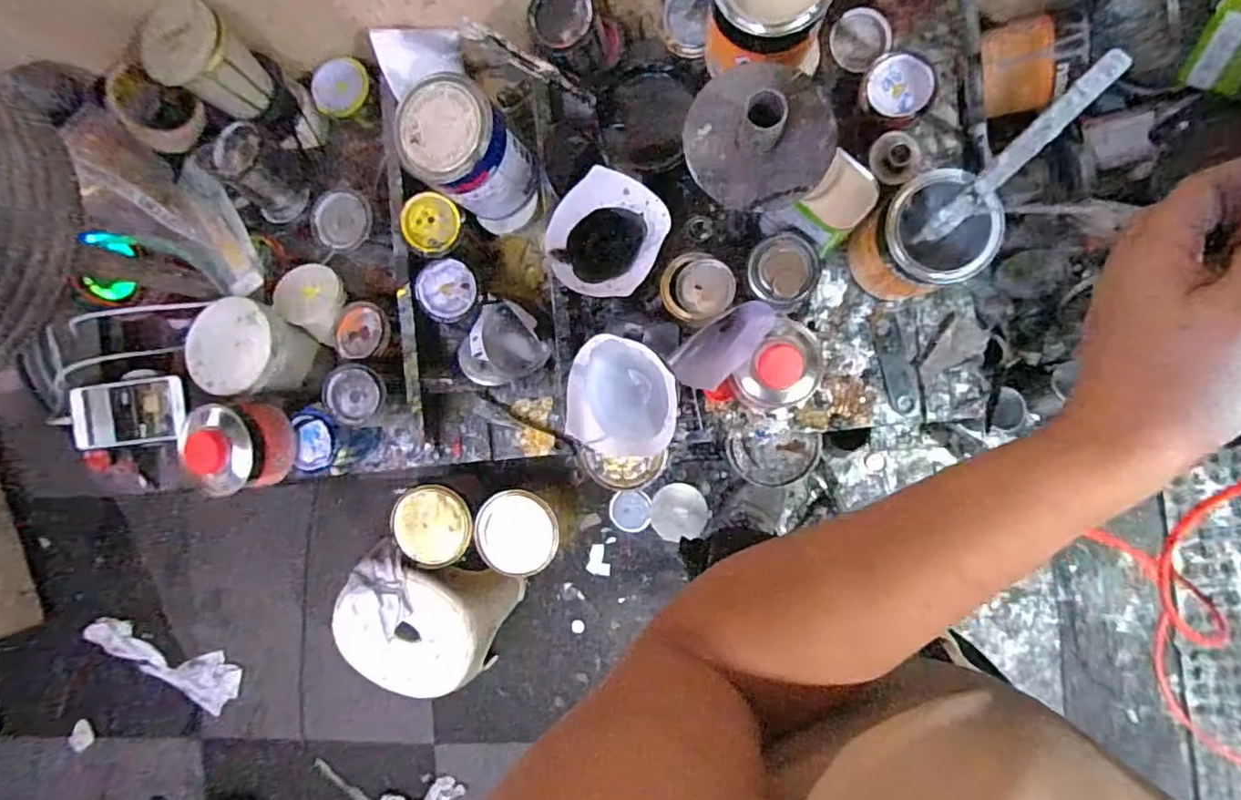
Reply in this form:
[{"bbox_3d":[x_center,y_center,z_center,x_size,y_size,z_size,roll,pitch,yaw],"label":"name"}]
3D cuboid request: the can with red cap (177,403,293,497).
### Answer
[{"bbox_3d":[-0.434,0.055,0.680,0.102,0.069,0.105,0,90,8],"label":"can with red cap"}]

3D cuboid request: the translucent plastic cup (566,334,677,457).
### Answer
[{"bbox_3d":[0.005,-0.004,0.625,0.105,0.080,0.116,1,90,8],"label":"translucent plastic cup"}]

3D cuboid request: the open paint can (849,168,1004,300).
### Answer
[{"bbox_3d":[0.323,-0.169,0.652,0.104,0.145,0.105,0,90,8],"label":"open paint can"}]

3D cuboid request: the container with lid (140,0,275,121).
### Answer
[{"bbox_3d":[-0.454,-0.374,0.660,0.104,0.078,0.092,32,94,7],"label":"container with lid"}]

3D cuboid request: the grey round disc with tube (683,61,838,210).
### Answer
[{"bbox_3d":[0.102,-0.204,0.441,0.109,0.047,0.100,0,90,8],"label":"grey round disc with tube"}]

